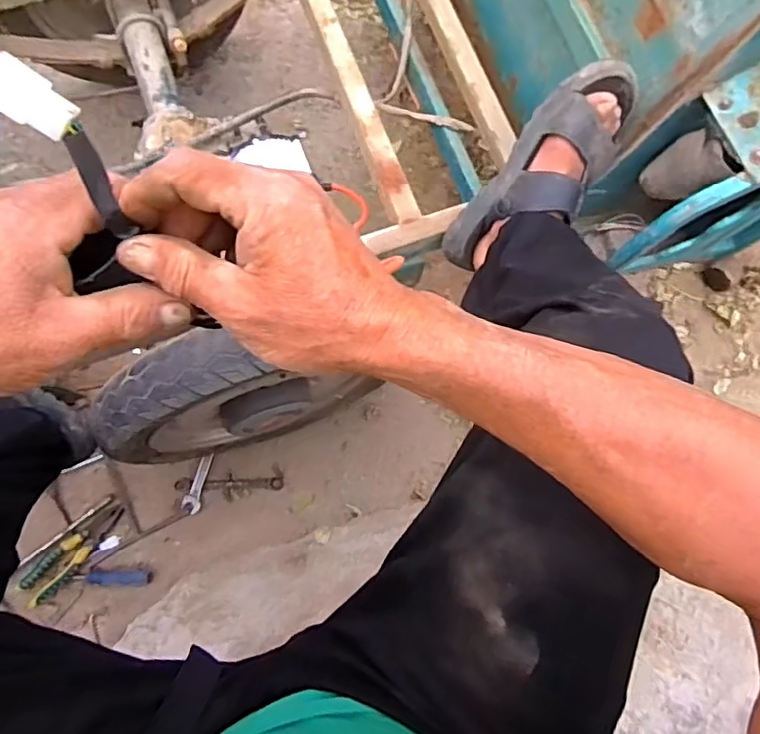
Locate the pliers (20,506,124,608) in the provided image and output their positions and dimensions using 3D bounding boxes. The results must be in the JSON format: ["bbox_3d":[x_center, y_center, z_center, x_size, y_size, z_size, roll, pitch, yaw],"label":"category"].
[{"bbox_3d":[-0.497,0.300,0.976,0.052,0.028,0.180,42,79,9],"label":"pliers"}]

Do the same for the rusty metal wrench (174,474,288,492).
[{"bbox_3d":[-0.259,0.200,1.039,0.183,0.007,0.024,-1,76,-1],"label":"rusty metal wrench"}]

